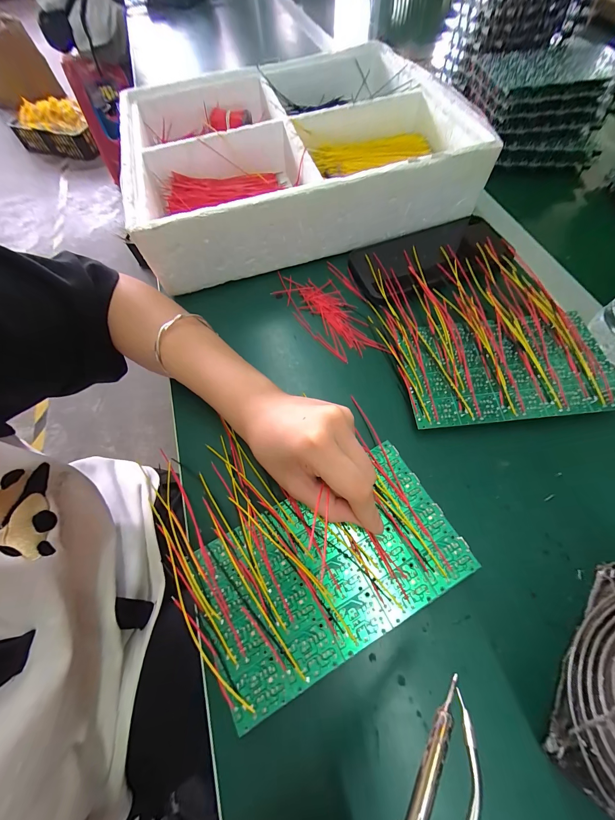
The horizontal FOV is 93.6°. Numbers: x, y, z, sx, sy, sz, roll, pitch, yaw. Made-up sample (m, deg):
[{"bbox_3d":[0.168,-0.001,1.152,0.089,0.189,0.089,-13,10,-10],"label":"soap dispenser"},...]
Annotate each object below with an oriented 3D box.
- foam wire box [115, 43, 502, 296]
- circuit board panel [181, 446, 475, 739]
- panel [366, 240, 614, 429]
[{"bbox_3d":[-0.032,-0.337,0.375,0.384,0.085,0.346,-13,65,-4],"label":"foam wire box"},{"bbox_3d":[0.014,0.105,0.197,0.169,0.007,0.099,-27,67,-11],"label":"circuit board panel"},{"bbox_3d":[0.162,-0.081,0.277,0.181,0.016,0.198,-5,65,-1],"label":"panel"}]

